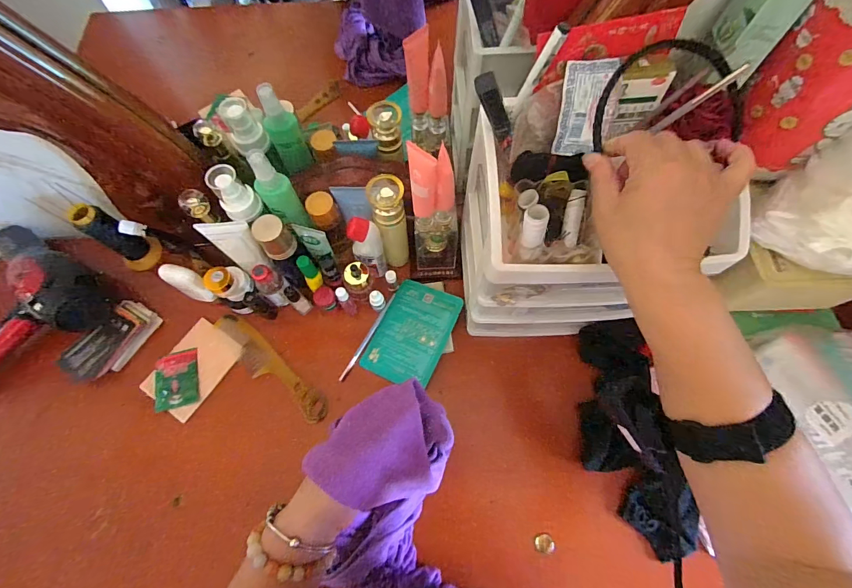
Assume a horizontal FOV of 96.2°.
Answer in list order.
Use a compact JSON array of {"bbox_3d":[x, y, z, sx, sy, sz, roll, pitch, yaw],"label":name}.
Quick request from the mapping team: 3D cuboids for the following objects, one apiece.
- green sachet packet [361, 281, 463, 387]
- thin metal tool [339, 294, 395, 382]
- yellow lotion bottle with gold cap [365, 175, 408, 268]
[{"bbox_3d":[-0.019,0.054,0.550,0.101,0.018,0.147,24,72,9],"label":"green sachet packet"},{"bbox_3d":[-0.085,0.062,0.560,0.009,0.007,0.144,27,72,10],"label":"thin metal tool"},{"bbox_3d":[-0.046,-0.091,0.521,0.041,0.164,0.046,-12,70,-3],"label":"yellow lotion bottle with gold cap"}]

